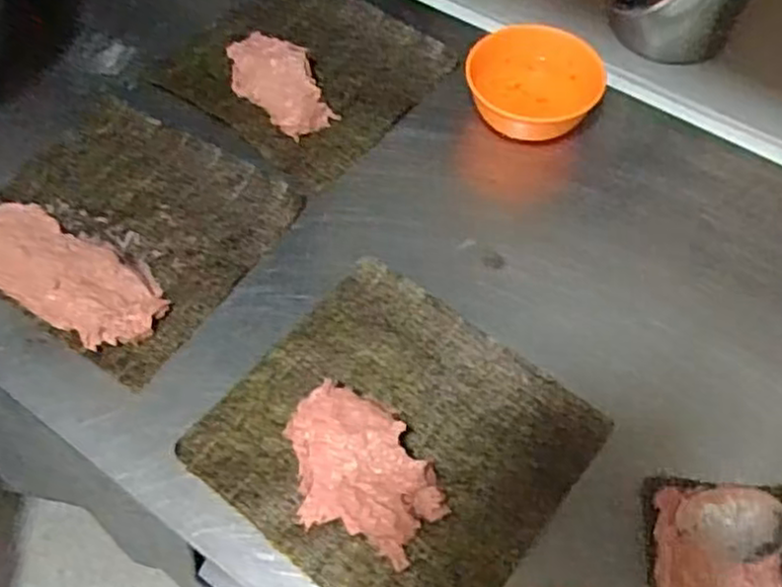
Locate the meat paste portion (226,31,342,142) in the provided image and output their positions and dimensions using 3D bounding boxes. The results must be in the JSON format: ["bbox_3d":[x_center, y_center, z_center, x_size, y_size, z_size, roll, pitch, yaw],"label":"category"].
[{"bbox_3d":[-0.091,-0.174,0.606,0.059,0.023,0.105,-35,65,-21],"label":"meat paste portion"}]

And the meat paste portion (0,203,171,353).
[{"bbox_3d":[-0.224,-0.014,0.508,0.151,0.017,0.065,27,62,15],"label":"meat paste portion"}]

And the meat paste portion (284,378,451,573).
[{"bbox_3d":[-0.020,0.105,0.434,0.102,0.029,0.071,38,65,20],"label":"meat paste portion"}]

